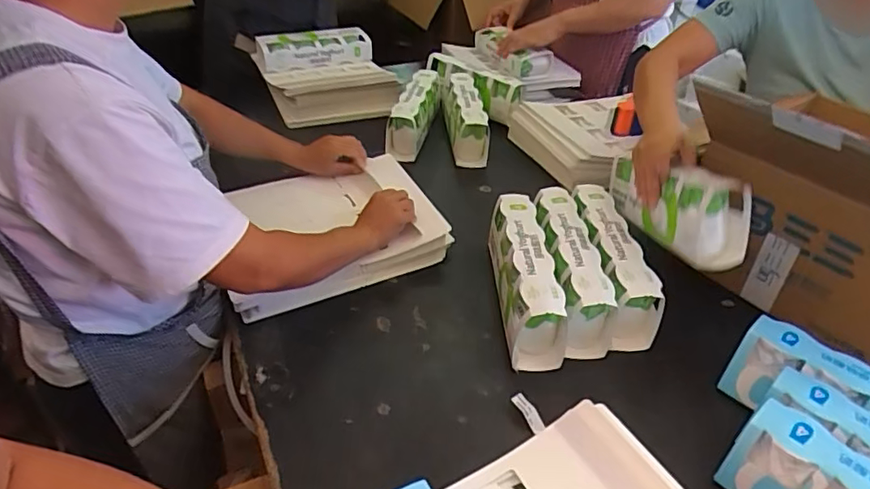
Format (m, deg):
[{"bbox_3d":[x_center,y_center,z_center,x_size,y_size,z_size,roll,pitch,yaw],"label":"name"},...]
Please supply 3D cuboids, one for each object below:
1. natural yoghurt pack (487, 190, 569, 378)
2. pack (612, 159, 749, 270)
[{"bbox_3d":[0.124,0.044,0.769,0.072,0.108,0.248,-1,38,-5],"label":"natural yoghurt pack"},{"bbox_3d":[0.332,-0.061,0.795,0.073,0.115,0.257,-11,25,-17],"label":"pack"}]

